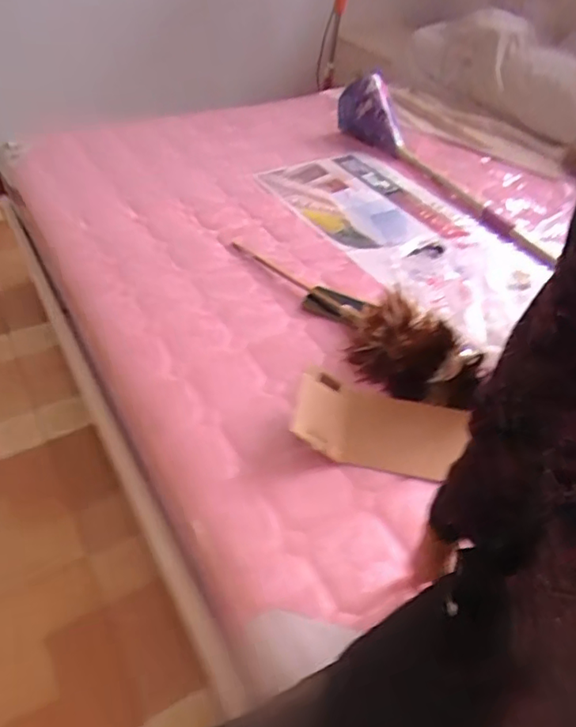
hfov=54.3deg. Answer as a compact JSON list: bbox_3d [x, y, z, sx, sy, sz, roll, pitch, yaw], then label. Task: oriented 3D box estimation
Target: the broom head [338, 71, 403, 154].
[{"bbox_3d":[0.228,-0.680,1.519,0.183,0.148,0.127,5,45,2],"label":"broom head"}]

